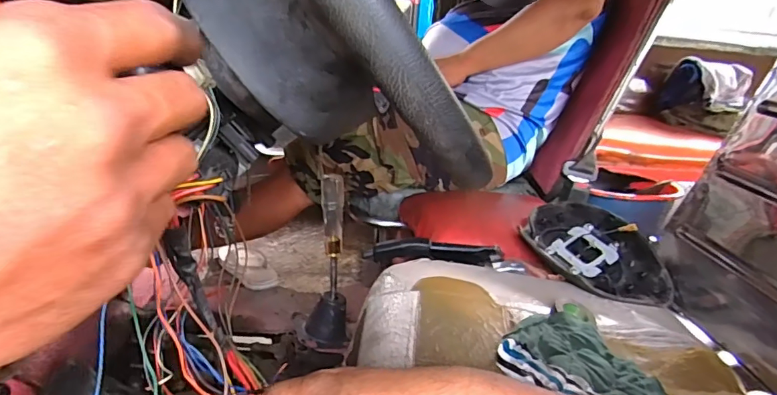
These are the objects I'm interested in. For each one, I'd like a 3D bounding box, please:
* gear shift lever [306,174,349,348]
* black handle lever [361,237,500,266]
[{"bbox_3d":[-0.107,0.123,0.880,0.075,0.303,0.090,4,22,-5],"label":"gear shift lever"},{"bbox_3d":[0.073,0.089,0.773,0.216,0.039,0.023,6,22,-1],"label":"black handle lever"}]

